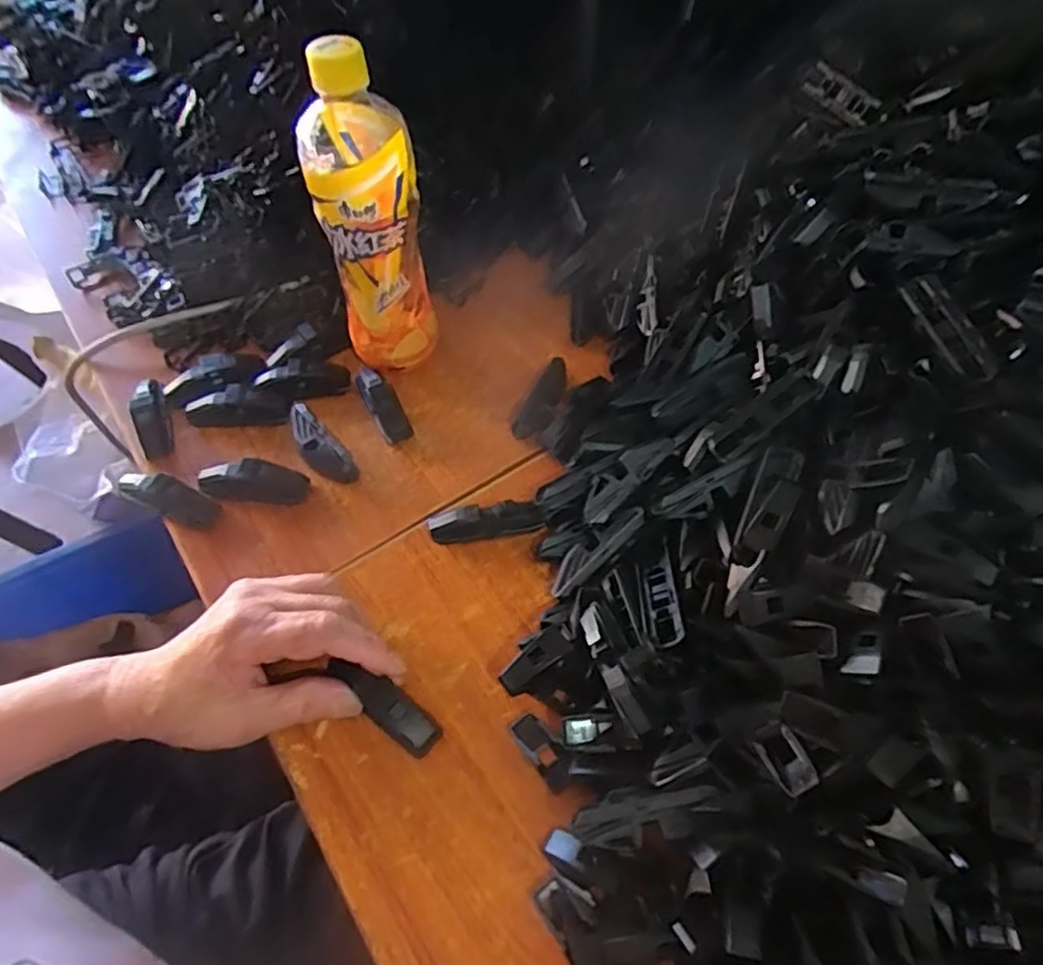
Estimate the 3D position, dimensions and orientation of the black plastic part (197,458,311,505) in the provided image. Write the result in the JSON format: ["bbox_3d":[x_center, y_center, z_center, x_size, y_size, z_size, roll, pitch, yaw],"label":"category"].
[{"bbox_3d":[-0.180,0.000,0.443,0.072,0.025,0.019,-1,57,0],"label":"black plastic part"}]

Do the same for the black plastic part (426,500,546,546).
[{"bbox_3d":[-0.022,0.025,0.424,0.071,0.022,0.017,-8,57,-4],"label":"black plastic part"}]

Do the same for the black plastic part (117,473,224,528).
[{"bbox_3d":[-0.233,0.009,0.437,0.074,0.021,0.018,18,59,12],"label":"black plastic part"}]

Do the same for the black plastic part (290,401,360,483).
[{"bbox_3d":[-0.142,-0.026,0.461,0.024,0.021,0.071,-37,64,-21],"label":"black plastic part"}]

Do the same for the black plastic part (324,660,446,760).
[{"bbox_3d":[-0.074,0.118,0.356,0.069,0.014,0.019,36,64,10],"label":"black plastic part"}]

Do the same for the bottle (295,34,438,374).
[{"bbox_3d":[-0.099,-0.173,0.437,0.062,0.200,0.076,-12,58,-7],"label":"bottle"}]

